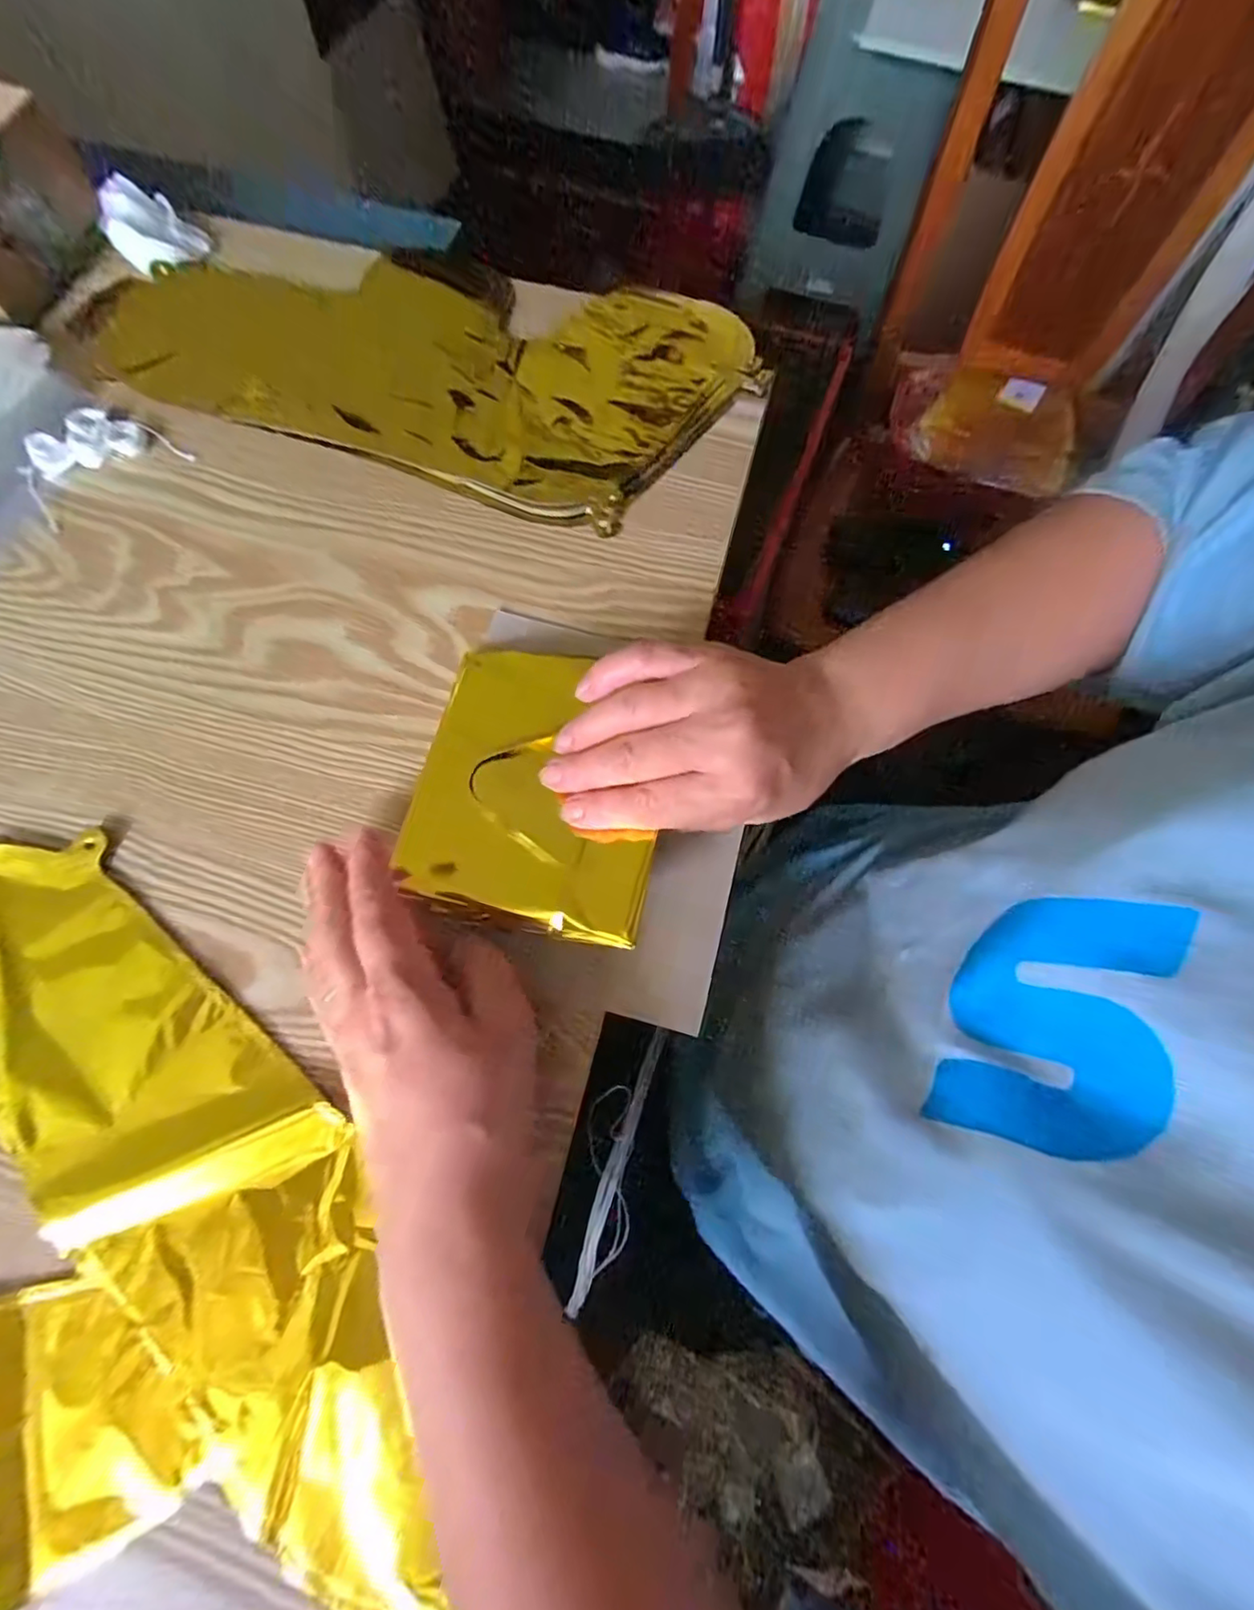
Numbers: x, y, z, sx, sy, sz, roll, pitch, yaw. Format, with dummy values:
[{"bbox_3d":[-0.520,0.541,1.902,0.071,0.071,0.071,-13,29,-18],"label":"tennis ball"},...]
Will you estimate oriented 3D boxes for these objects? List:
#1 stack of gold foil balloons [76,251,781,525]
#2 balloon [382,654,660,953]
[{"bbox_3d":[-0.135,-0.307,0.412,0.410,0.018,0.197,19,72,6],"label":"stack of gold foil balloons"},{"bbox_3d":[-0.042,-0.012,0.294,0.123,0.010,0.138,5,71,20],"label":"balloon"}]

